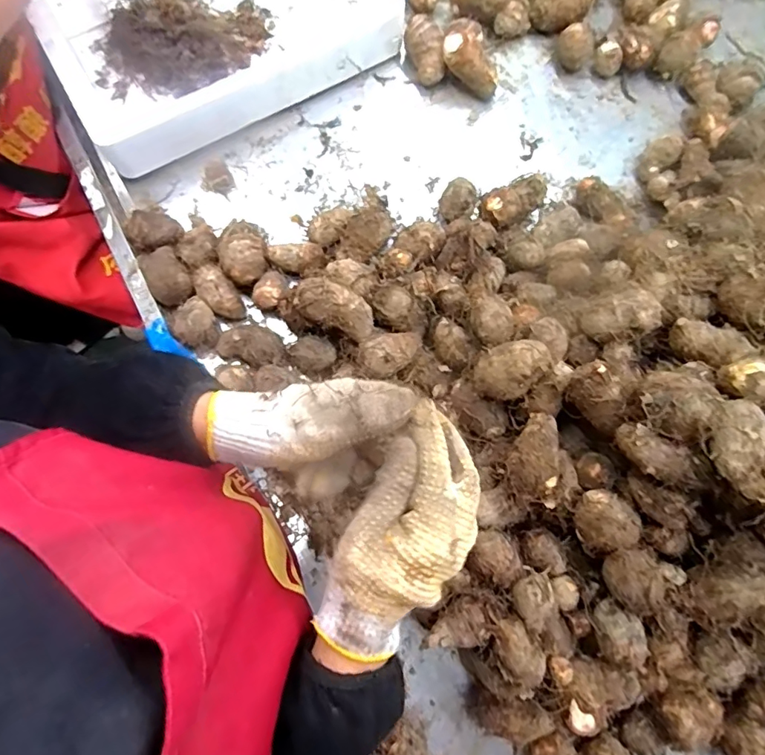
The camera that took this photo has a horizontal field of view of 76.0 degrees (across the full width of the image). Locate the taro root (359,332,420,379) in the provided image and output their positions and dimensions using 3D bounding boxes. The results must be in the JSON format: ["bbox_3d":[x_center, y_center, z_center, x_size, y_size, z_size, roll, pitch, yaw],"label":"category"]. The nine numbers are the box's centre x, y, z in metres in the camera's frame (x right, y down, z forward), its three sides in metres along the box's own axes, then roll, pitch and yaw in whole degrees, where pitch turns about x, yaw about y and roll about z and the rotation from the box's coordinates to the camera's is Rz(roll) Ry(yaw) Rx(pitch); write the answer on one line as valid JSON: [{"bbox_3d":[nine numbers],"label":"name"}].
[{"bbox_3d":[0.008,-0.028,0.489,0.065,0.029,0.041,-37,82,-7],"label":"taro root"}]

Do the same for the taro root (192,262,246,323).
[{"bbox_3d":[-0.176,-0.091,0.530,0.034,0.031,0.060,-36,82,-7],"label":"taro root"}]

